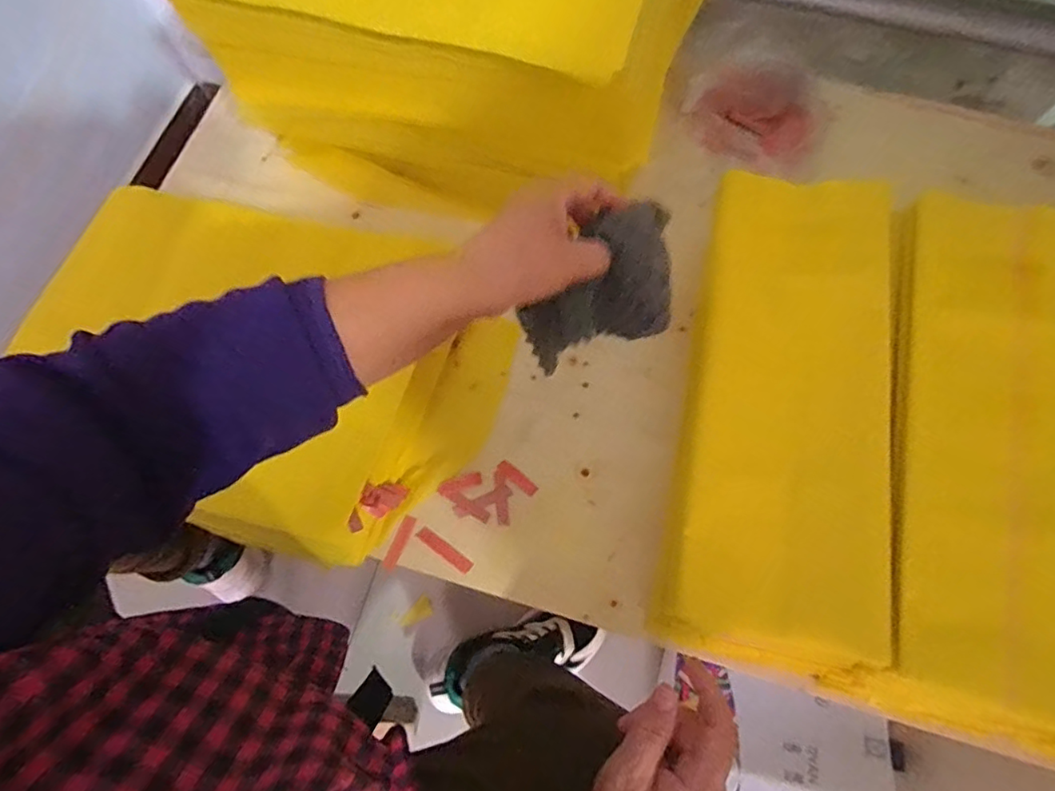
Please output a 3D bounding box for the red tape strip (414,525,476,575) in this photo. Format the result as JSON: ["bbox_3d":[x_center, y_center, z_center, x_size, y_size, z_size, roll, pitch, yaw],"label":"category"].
[{"bbox_3d":[-0.068,0.128,0.458,0.052,0.004,0.011,34,74,12],"label":"red tape strip"}]

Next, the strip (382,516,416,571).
[{"bbox_3d":[-0.106,0.122,0.460,0.011,0.009,0.045,24,72,8],"label":"strip"}]

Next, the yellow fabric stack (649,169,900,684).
[{"bbox_3d":[0.190,0.005,0.435,0.143,0.115,0.376,9,71,3],"label":"yellow fabric stack"}]

